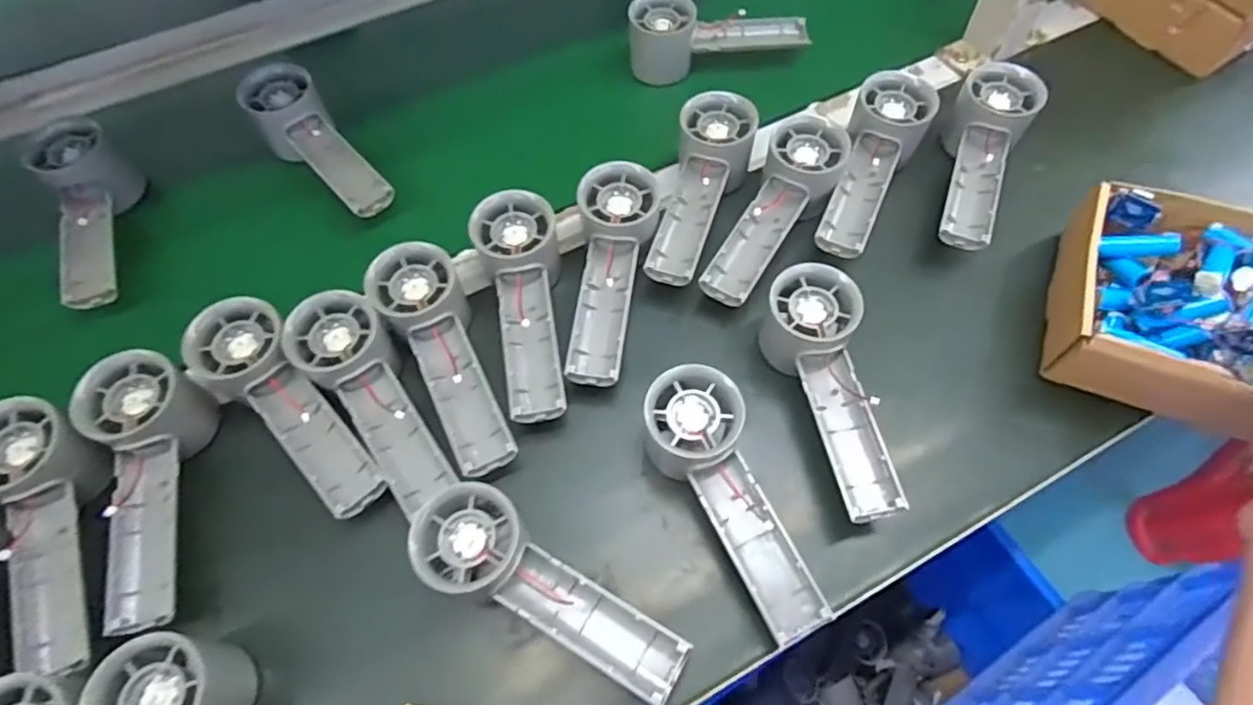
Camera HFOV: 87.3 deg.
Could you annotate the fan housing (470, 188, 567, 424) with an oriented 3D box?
[{"bbox_3d":[-0.066,-0.035,0.436,0.054,0.038,0.155,-10,63,-6],"label":"fan housing"}]

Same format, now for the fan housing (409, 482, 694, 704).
[{"bbox_3d":[-0.041,0.132,0.363,0.157,0.058,0.053,25,65,13],"label":"fan housing"}]

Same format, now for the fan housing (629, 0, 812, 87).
[{"bbox_3d":[0.082,-0.280,0.579,0.159,0.052,0.049,-4,62,-2],"label":"fan housing"}]

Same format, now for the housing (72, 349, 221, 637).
[{"bbox_3d":[-0.290,0.082,0.396,0.055,0.050,0.156,-8,76,-4],"label":"housing"}]

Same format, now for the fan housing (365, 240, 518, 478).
[{"bbox_3d":[-0.115,0.000,0.417,0.053,0.041,0.154,-24,65,-12],"label":"fan housing"}]

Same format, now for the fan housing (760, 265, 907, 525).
[{"bbox_3d":[0.123,0.021,0.402,0.062,0.038,0.154,-5,62,-3],"label":"fan housing"}]

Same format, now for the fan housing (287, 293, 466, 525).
[{"bbox_3d":[-0.158,0.032,0.416,0.056,0.040,0.157,-31,80,-15],"label":"fan housing"}]

